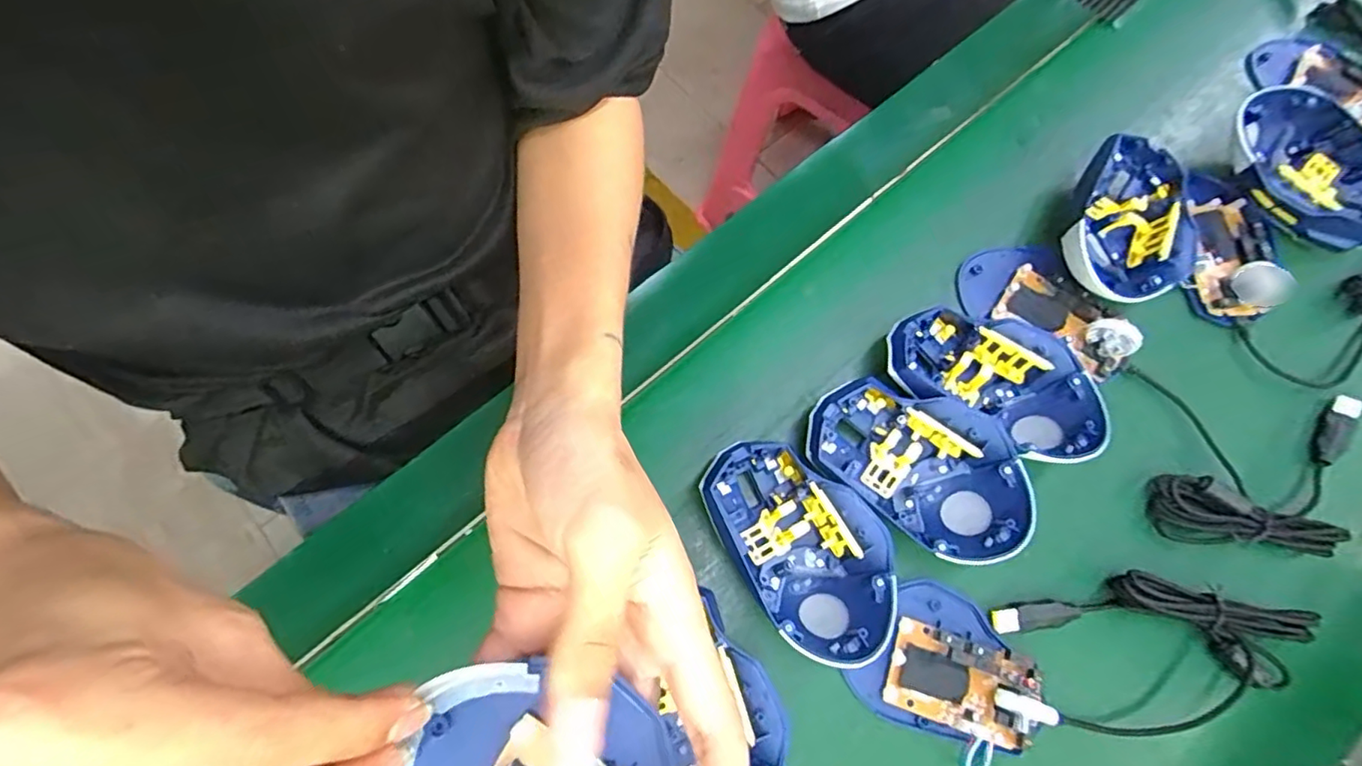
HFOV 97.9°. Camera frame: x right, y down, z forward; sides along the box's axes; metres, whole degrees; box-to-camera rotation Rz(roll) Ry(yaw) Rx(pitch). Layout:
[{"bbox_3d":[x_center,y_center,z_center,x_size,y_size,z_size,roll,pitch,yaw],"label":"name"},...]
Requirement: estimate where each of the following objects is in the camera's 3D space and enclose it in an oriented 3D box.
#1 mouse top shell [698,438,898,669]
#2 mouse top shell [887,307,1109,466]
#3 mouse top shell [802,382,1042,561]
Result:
[{"bbox_3d":[0.065,0.085,0.318,0.075,0.034,0.120,-28,75,-9],"label":"mouse top shell"},{"bbox_3d":[0.179,0.002,0.348,0.123,0.040,0.076,33,75,9],"label":"mouse top shell"},{"bbox_3d":[0.131,0.045,0.332,0.119,0.043,0.073,37,76,10],"label":"mouse top shell"}]

